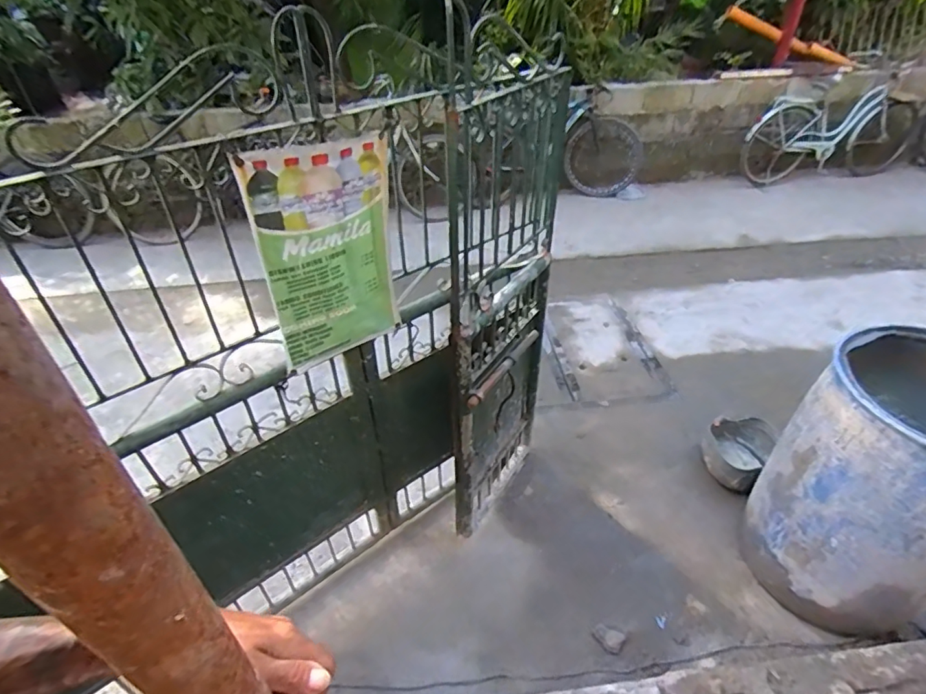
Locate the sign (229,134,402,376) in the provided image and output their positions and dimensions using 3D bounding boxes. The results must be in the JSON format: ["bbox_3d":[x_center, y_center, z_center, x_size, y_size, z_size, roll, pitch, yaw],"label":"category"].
[{"bbox_3d":[-0.293,-0.204,1.158,0.333,0.476,0.043,-28,48,-27],"label":"sign"}]

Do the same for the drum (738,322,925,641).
[{"bbox_3d":[1.215,0.383,1.469,0.521,0.722,0.517,-23,45,-23],"label":"drum"}]

